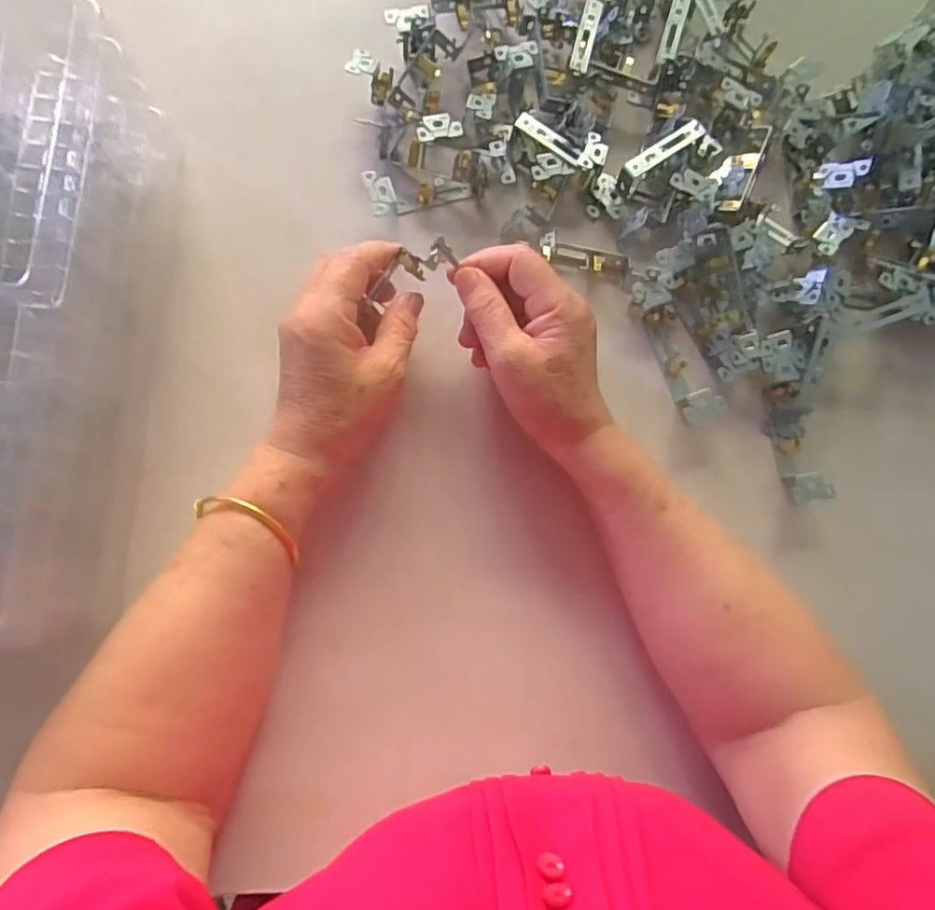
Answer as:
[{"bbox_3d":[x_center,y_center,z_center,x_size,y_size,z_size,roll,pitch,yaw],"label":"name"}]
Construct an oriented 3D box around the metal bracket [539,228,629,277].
[{"bbox_3d":[0.085,-0.145,0.414,0.069,0.019,0.019,9,81,-16],"label":"metal bracket"}]

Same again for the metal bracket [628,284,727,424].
[{"bbox_3d":[0.151,-0.075,0.410,0.030,0.026,0.105,-21,85,-9],"label":"metal bracket"}]

